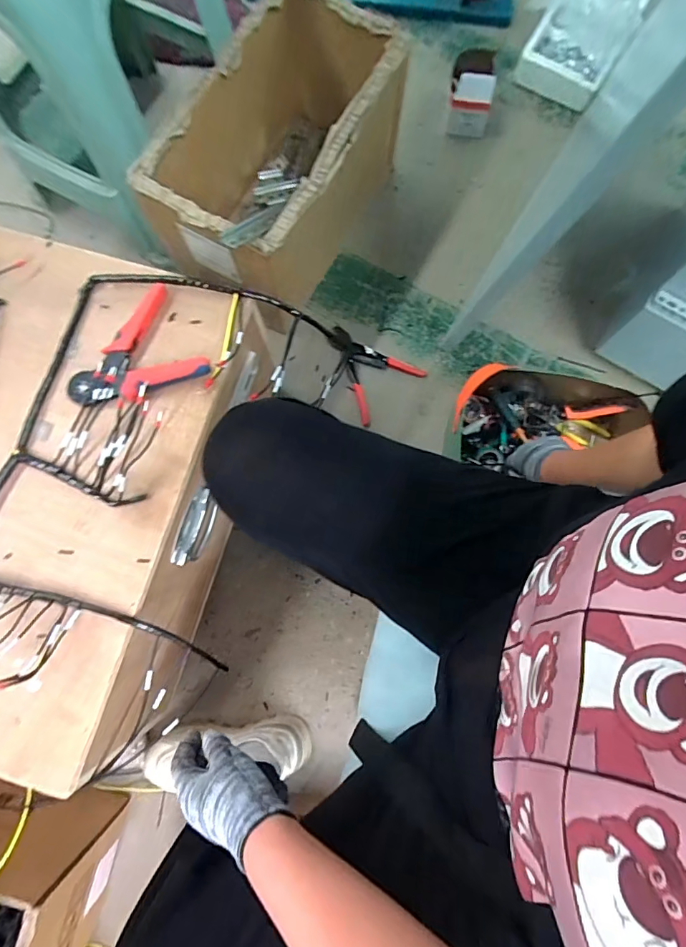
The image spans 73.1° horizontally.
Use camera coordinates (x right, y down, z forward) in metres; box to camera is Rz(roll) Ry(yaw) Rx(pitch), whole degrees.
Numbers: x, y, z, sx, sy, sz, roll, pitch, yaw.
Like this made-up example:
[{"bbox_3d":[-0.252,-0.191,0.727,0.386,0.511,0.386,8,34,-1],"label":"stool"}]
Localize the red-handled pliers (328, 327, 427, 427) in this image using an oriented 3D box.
[{"bbox_3d":[0.043,-0.214,0.902,0.158,0.017,0.187,-40,81,-7],"label":"red-handled pliers"}]

